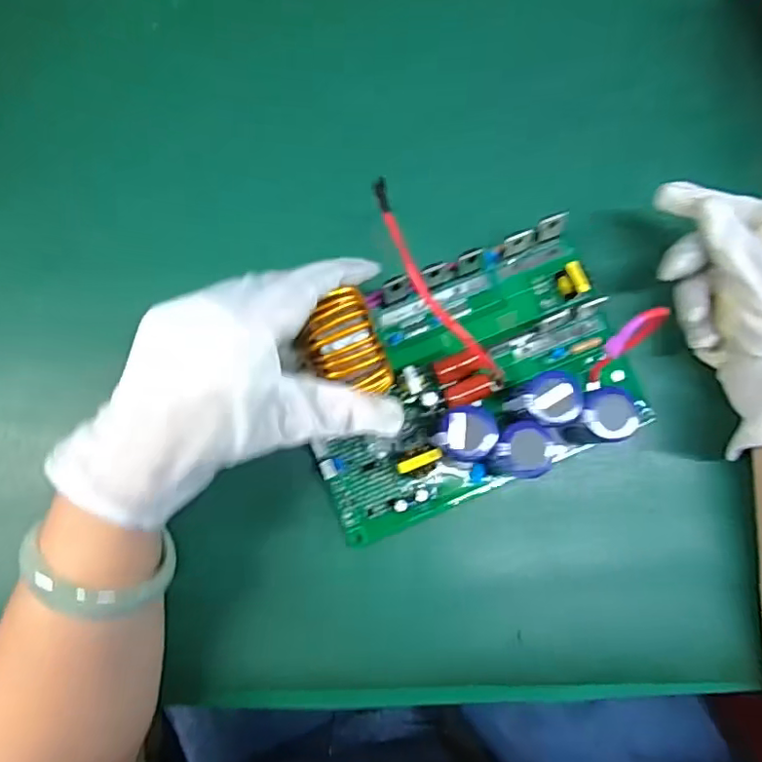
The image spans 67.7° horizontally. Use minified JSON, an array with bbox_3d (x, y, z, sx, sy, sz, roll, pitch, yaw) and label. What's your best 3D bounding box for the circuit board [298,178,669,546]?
[{"bbox_3d":[0.049,-0.005,0.319,0.191,0.060,0.127,-23,84,-4],"label":"circuit board"}]

